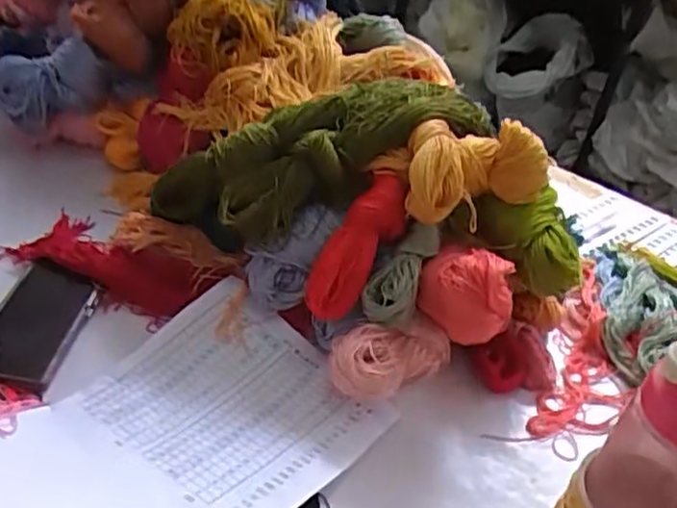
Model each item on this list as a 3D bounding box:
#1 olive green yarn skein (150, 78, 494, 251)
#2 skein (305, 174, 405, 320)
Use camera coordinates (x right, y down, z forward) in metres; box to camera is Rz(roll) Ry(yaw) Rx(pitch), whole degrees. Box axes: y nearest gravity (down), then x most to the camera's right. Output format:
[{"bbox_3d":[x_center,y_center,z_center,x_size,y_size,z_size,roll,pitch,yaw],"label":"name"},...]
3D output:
[{"bbox_3d":[-0.014,-0.081,0.618,0.327,0.089,0.111,-22,41,2],"label":"olive green yarn skein"},{"bbox_3d":[0.015,-0.006,0.570,0.046,0.129,0.040,32,3,28],"label":"skein"}]

